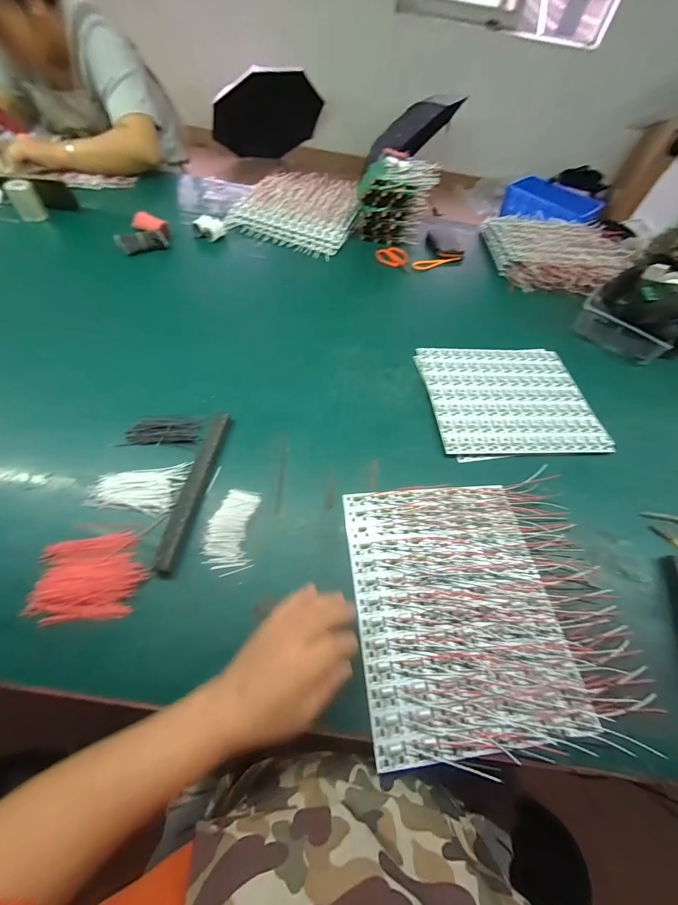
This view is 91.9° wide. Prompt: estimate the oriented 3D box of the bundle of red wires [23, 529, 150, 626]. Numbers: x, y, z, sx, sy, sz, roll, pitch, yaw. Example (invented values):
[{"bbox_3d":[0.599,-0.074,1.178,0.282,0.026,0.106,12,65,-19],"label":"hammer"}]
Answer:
[{"bbox_3d":[-0.284,0.142,0.379,0.113,0.020,0.093,-3,58,-7],"label":"bundle of red wires"}]

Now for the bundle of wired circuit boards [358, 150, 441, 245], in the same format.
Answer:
[{"bbox_3d":[0.143,-0.621,0.822,0.161,0.149,0.127,20,58,7],"label":"bundle of wired circuit boards"}]

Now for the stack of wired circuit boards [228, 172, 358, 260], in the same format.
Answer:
[{"bbox_3d":[-0.103,-0.692,0.924,0.316,0.047,0.394,16,58,4],"label":"stack of wired circuit boards"}]

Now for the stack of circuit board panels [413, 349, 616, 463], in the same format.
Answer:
[{"bbox_3d":[0.302,-0.103,0.580,0.286,0.009,0.241,-3,58,-7],"label":"stack of circuit board panels"}]

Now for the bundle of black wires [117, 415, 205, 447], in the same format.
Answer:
[{"bbox_3d":[-0.260,-0.035,0.490,0.102,0.016,0.057,2,57,-4],"label":"bundle of black wires"}]

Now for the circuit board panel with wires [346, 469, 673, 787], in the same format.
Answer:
[{"bbox_3d":[0.183,0.170,0.402,0.318,0.013,0.287,-3,58,-7],"label":"circuit board panel with wires"}]

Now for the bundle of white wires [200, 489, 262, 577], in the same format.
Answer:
[{"bbox_3d":[-0.137,0.096,0.417,0.059,0.015,0.108,2,57,-4],"label":"bundle of white wires"}]

